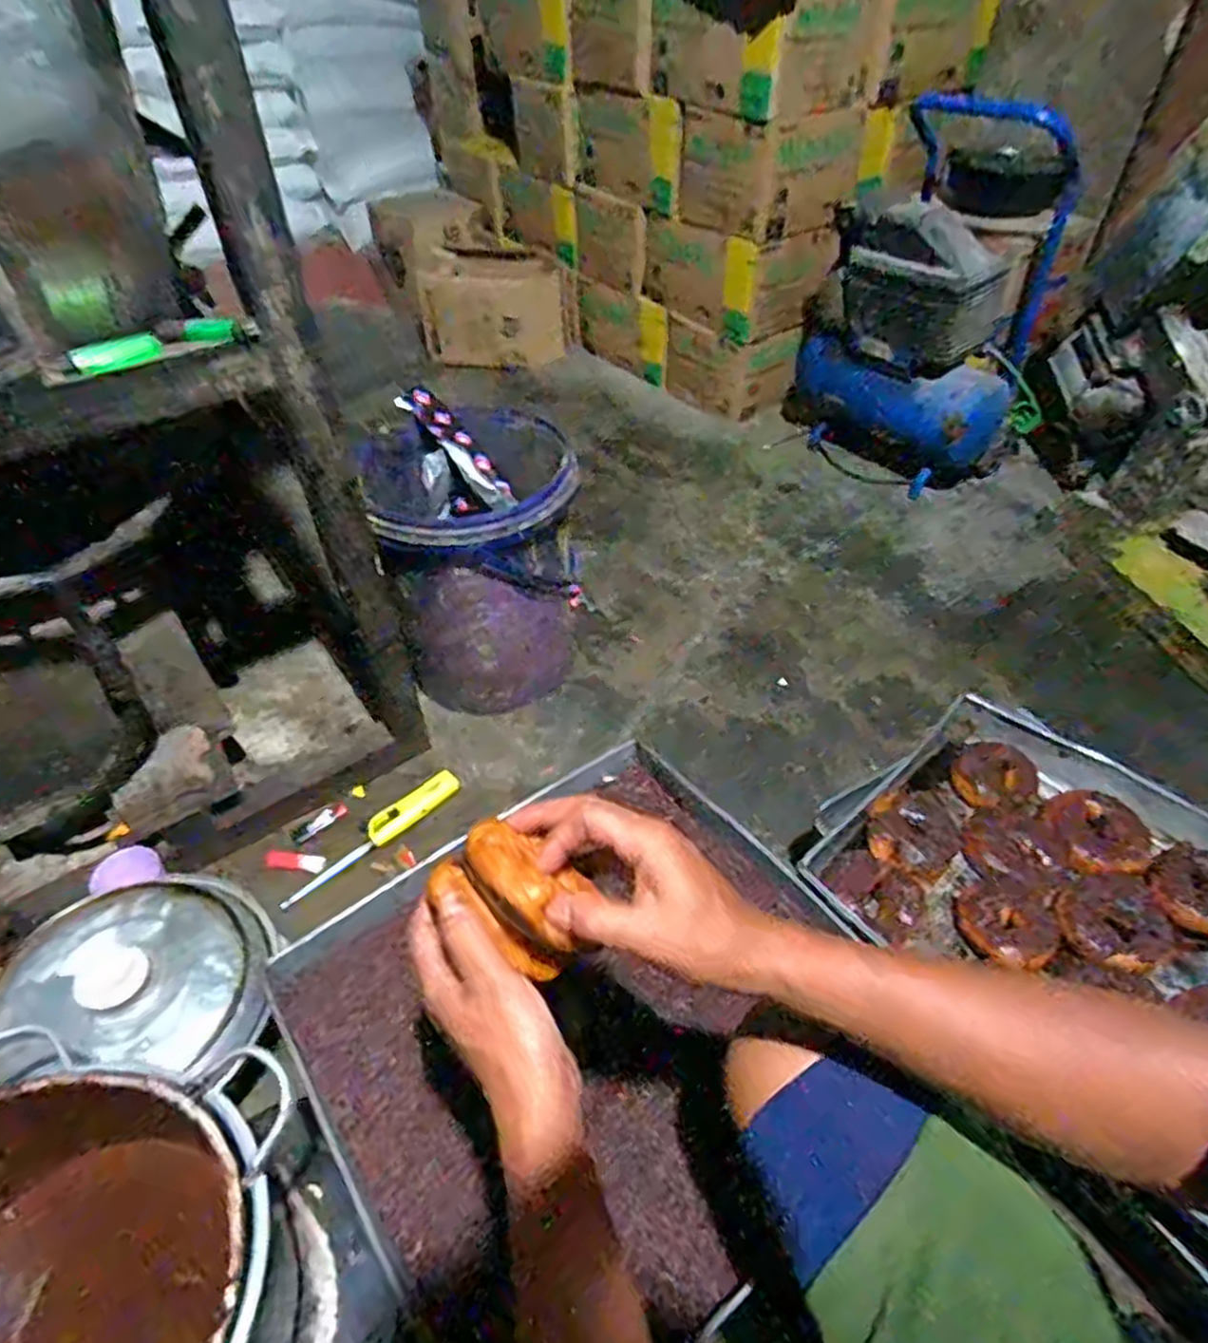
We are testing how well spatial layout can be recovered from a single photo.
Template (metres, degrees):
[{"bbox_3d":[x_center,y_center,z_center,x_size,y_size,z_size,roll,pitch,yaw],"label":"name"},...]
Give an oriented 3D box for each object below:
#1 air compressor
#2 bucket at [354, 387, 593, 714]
[{"bbox_3d":[0.711,-0.786,1.632,0.318,0.655,0.464,-20,49,-19],"label":"air compressor"},{"bbox_3d":[-0.179,-0.177,1.174,0.249,0.355,0.304,-5,46,-6],"label":"bucket"}]

